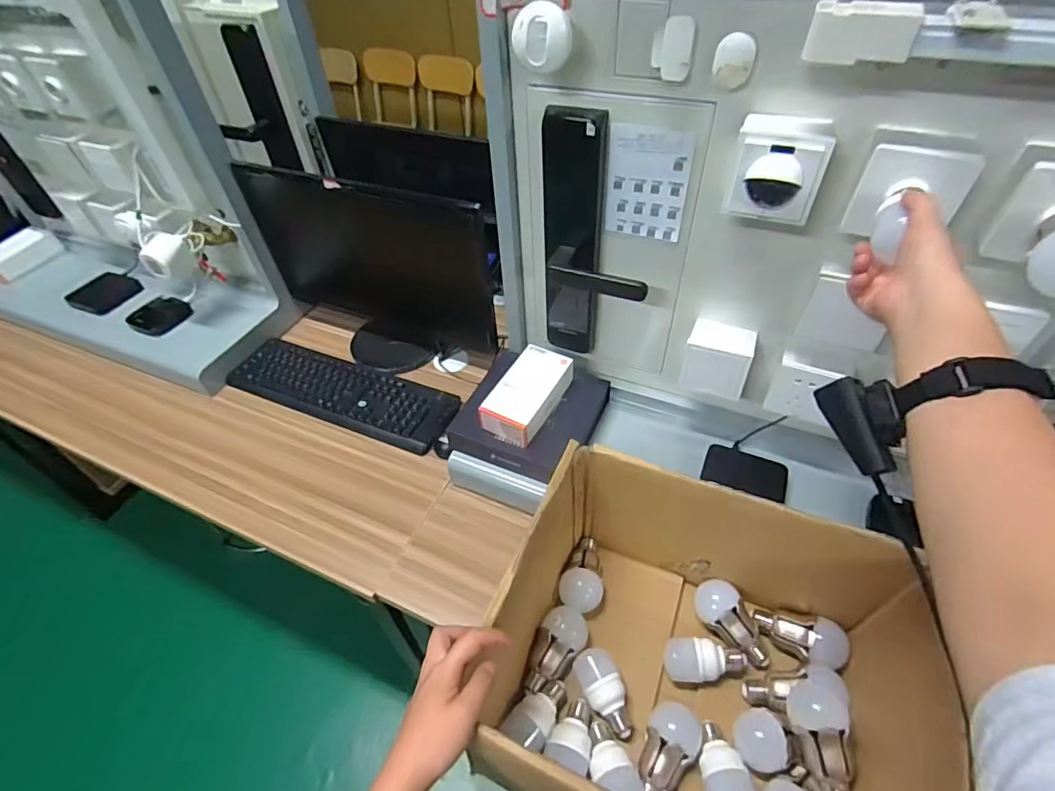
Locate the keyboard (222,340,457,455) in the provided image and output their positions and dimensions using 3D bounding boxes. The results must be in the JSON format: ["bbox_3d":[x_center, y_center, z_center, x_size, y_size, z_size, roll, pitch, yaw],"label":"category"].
[{"bbox_3d":[-0.369,-0.012,1.017,0.481,0.026,0.146,17,54,19],"label":"keyboard"}]

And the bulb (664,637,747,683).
[{"bbox_3d":[0.217,0.330,0.631,0.093,0.051,0.045,7,51,12],"label":"bulb"}]

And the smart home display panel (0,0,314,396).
[{"bbox_3d":[-0.980,-0.428,1.026,0.859,0.606,0.327,16,54,18],"label":"smart home display panel"}]

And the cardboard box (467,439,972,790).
[{"bbox_3d":[0.185,0.285,0.564,0.388,0.243,0.315,15,53,17],"label":"cardboard box"}]

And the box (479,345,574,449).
[{"bbox_3d":[0.000,-0.004,0.807,0.082,0.049,0.163,22,55,22],"label":"box"}]

